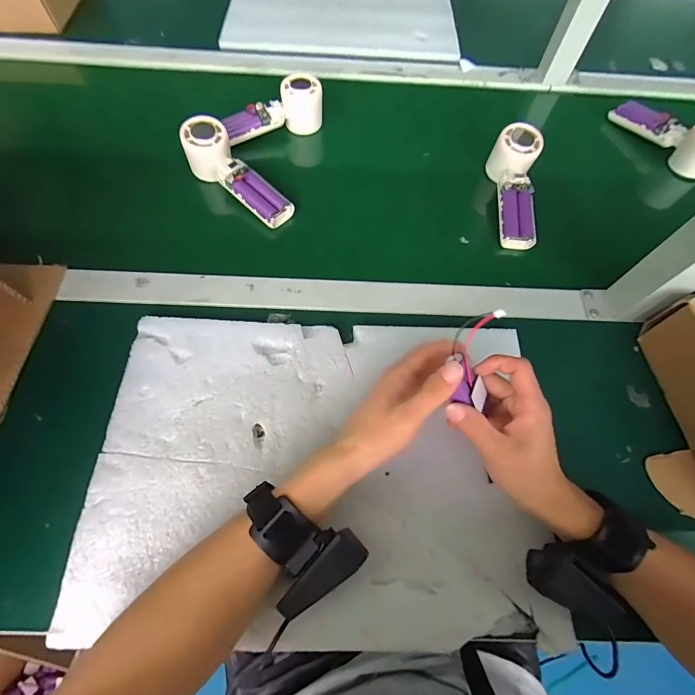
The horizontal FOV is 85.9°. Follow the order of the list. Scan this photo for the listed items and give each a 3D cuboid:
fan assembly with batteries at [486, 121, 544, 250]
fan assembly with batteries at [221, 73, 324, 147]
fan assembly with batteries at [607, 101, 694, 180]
[{"bbox_3d":[0.218,-0.203,0.488,0.049,0.048,0.163,3,80,-1],"label":"fan assembly with batteries"},{"bbox_3d":[-0.105,-0.329,0.525,0.141,0.060,0.043,-28,70,-15],"label":"fan assembly with batteries"},{"bbox_3d":[0.467,-0.318,0.544,0.159,0.065,0.057,40,69,15],"label":"fan assembly with batteries"}]

